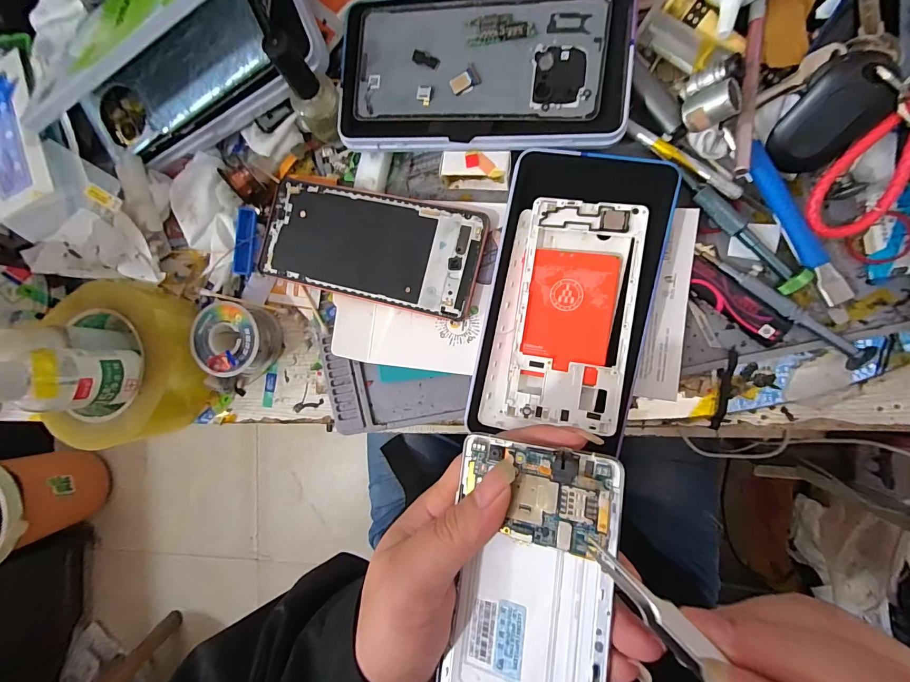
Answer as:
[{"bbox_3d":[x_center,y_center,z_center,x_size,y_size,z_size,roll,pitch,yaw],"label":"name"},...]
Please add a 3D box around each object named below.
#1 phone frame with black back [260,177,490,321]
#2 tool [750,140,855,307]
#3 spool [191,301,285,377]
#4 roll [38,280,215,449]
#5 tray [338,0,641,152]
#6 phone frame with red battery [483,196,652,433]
[{"bbox_3d":[-0.061,-0.068,0.283,0.161,0.015,0.075,14,91,10],"label":"phone frame with black back"},{"bbox_3d":[0.203,-0.070,0.233,0.012,0.009,0.105,-29,84,8],"label":"tool"},{"bbox_3d":[-0.165,-0.001,0.298,0.051,0.034,0.053,0,88,10],"label":"spool"},{"bbox_3d":[-0.247,0.018,0.300,0.107,0.043,0.124,6,89,10],"label":"roll"},{"bbox_3d":[0.015,-0.180,0.261,0.188,0.027,0.110,6,89,10],"label":"tray"},{"bbox_3d":[0.068,-0.015,0.249,0.081,0.012,0.144,8,90,10],"label":"phone frame with red battery"}]

